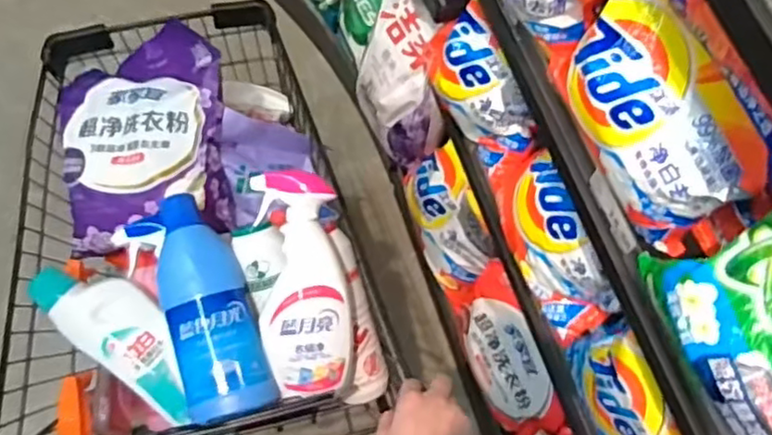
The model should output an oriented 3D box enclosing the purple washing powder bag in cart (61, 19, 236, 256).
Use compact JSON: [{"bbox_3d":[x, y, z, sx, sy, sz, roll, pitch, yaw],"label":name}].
[{"bbox_3d":[-0.318,-0.110,0.873,0.218,0.080,0.277,-8,75,-2],"label":"purple washing powder bag in cart"}]

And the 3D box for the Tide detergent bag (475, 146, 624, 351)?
[{"bbox_3d":[0.224,0.016,0.944,0.074,0.165,0.302,-17,75,-5],"label":"Tide detergent bag"}]

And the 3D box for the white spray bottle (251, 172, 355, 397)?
[{"bbox_3d":[-0.089,0.073,0.739,0.094,0.061,0.247,-6,88,-2],"label":"white spray bottle"}]

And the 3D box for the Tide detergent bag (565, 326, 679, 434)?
[{"bbox_3d":[0.305,0.253,0.843,0.059,0.203,0.209,-23,76,-6],"label":"Tide detergent bag"}]

